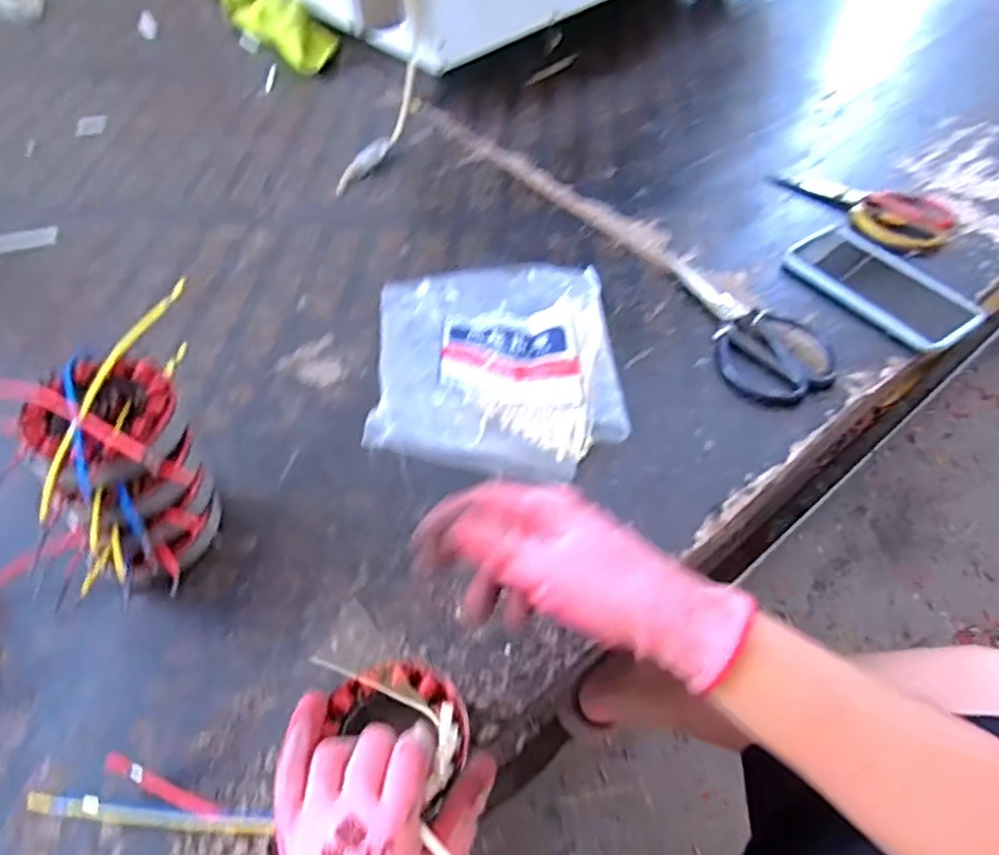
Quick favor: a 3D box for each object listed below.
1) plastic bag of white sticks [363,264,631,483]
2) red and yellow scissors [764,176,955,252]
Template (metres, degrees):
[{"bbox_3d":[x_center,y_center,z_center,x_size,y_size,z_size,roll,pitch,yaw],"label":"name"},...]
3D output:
[{"bbox_3d":[-0.002,-0.070,0.548,0.201,0.064,0.261,-3,53,0],"label":"plastic bag of white sticks"},{"bbox_3d":[0.392,-0.249,0.709,0.085,0.015,0.184,-32,59,-21],"label":"red and yellow scissors"}]

